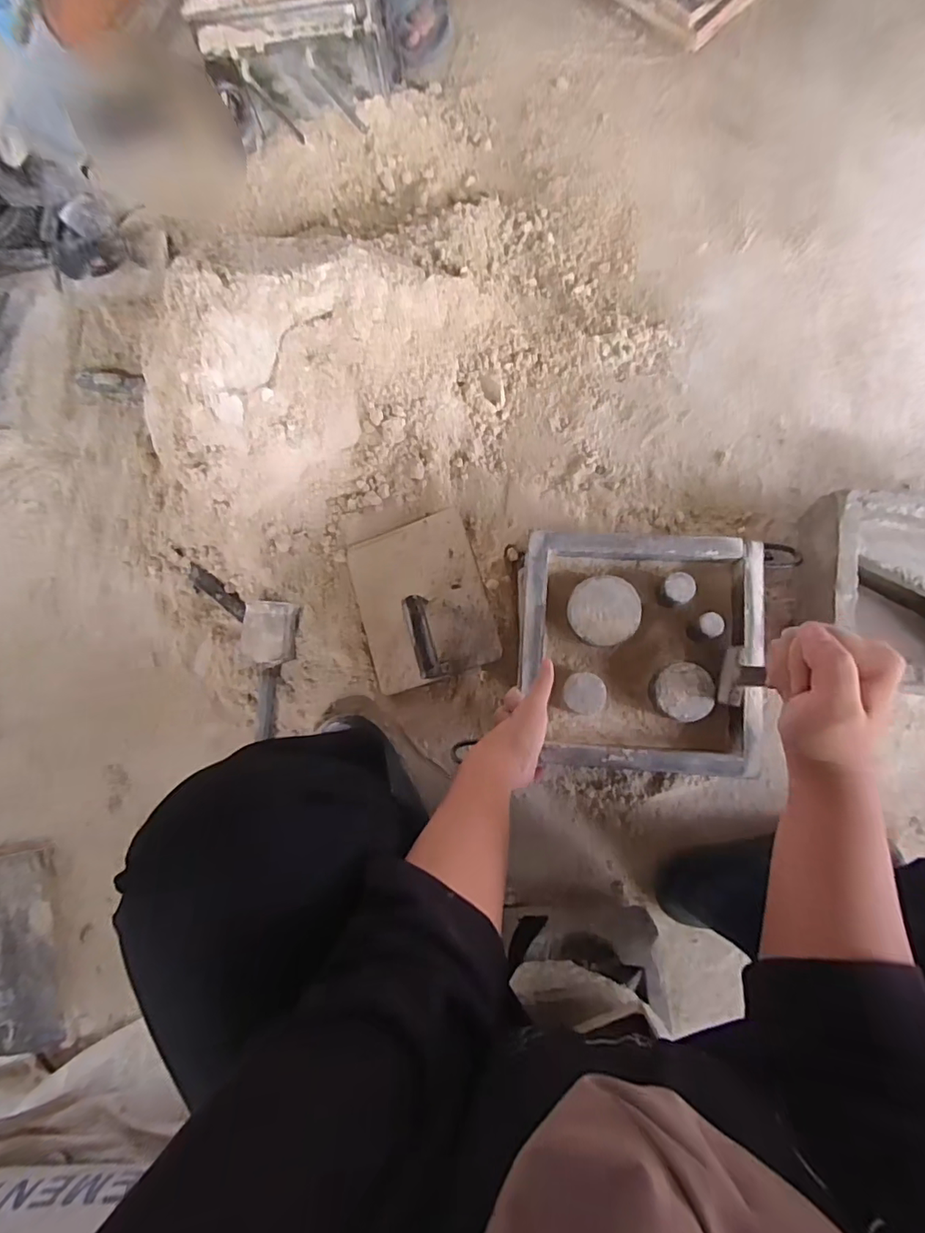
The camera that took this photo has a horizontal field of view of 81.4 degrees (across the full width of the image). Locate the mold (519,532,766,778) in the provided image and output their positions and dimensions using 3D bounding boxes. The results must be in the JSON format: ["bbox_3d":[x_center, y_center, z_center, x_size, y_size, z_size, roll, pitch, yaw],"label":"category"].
[{"bbox_3d":[0.184,0.036,0.566,0.241,0.043,0.235,3,86,7],"label":"mold"}]

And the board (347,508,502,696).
[{"bbox_3d":[-0.056,-0.021,0.674,0.166,0.062,0.202,-19,83,5],"label":"board"}]

